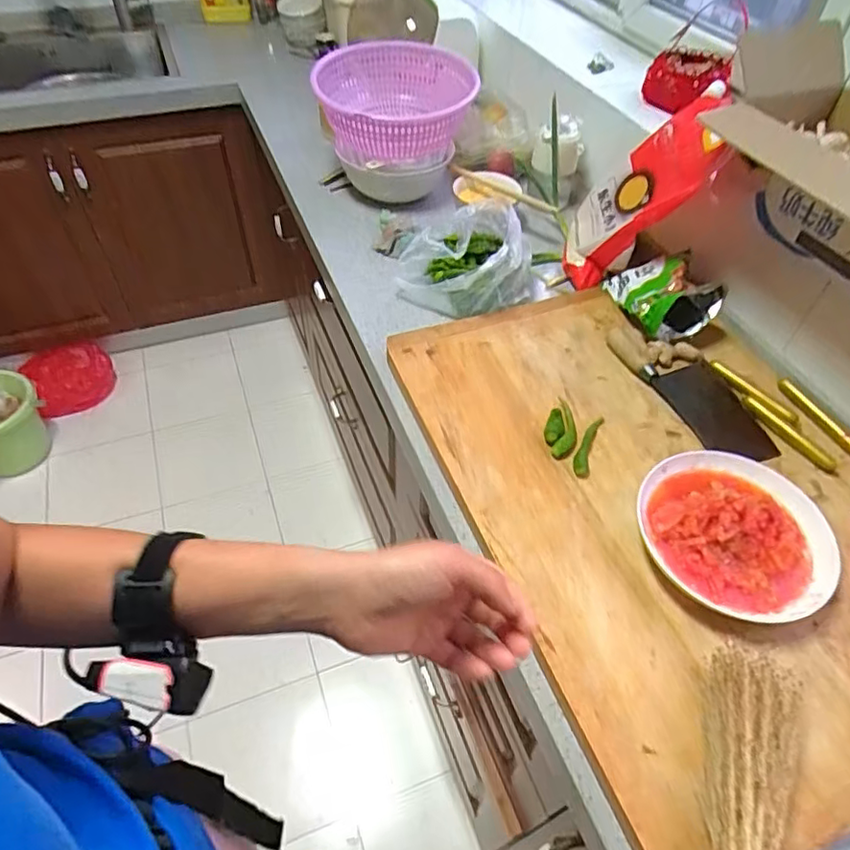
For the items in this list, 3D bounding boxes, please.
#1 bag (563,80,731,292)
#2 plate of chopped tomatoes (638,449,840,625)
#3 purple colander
[{"bbox_3d":[0.354,-0.388,0.967,0.052,0.284,0.238,28,57,-27],"label":"bag"},{"bbox_3d":[0.351,0.118,0.657,0.197,0.058,0.198,2,51,-2],"label":"plate of chopped tomatoes"},{"bbox_3d":[-0.049,-0.638,1.191,0.313,0.141,0.333,2,51,-2],"label":"purple colander"}]

